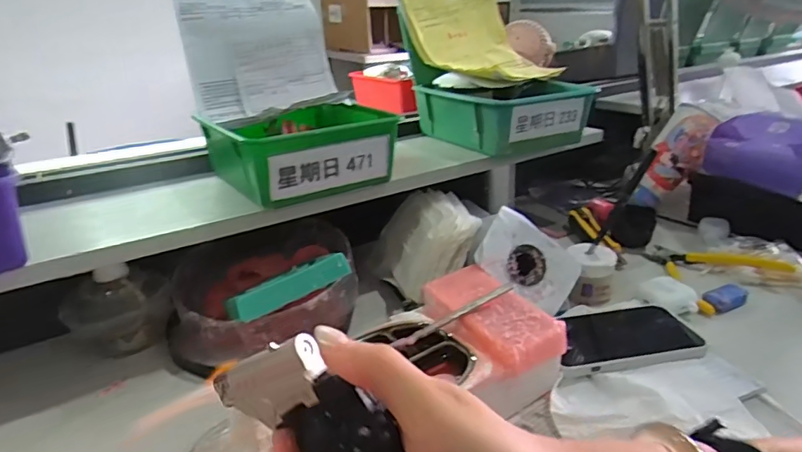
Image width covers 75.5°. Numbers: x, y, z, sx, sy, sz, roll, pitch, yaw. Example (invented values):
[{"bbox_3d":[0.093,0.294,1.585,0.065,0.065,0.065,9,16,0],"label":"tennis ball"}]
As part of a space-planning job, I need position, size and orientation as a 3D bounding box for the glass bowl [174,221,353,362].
[{"bbox_3d":[-0.141,0.054,0.536,0.178,0.075,0.192,-1,23,1],"label":"glass bowl"}]

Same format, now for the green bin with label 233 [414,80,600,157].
[{"bbox_3d":[0.128,-0.144,0.661,0.150,0.063,0.170,-15,27,-30],"label":"green bin with label 233"}]

